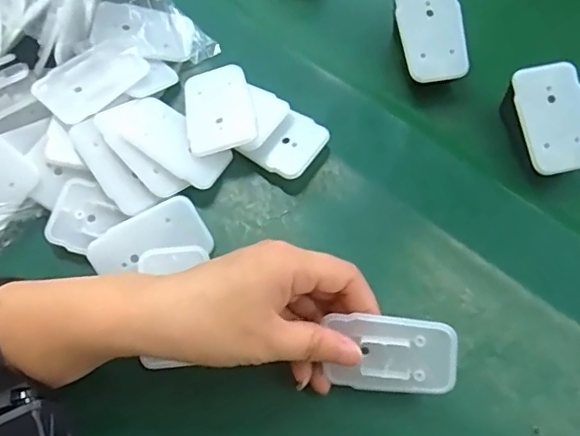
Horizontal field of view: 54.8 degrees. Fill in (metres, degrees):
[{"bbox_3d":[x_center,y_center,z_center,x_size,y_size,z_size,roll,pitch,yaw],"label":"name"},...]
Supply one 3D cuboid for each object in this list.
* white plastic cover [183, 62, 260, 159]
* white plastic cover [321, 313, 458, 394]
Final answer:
[{"bbox_3d":[-0.047,-0.073,0.368,0.044,0.008,0.066,-10,70,-5],"label":"white plastic cover"},{"bbox_3d":[0.054,0.073,0.296,0.065,0.006,0.044,-2,108,16],"label":"white plastic cover"}]

